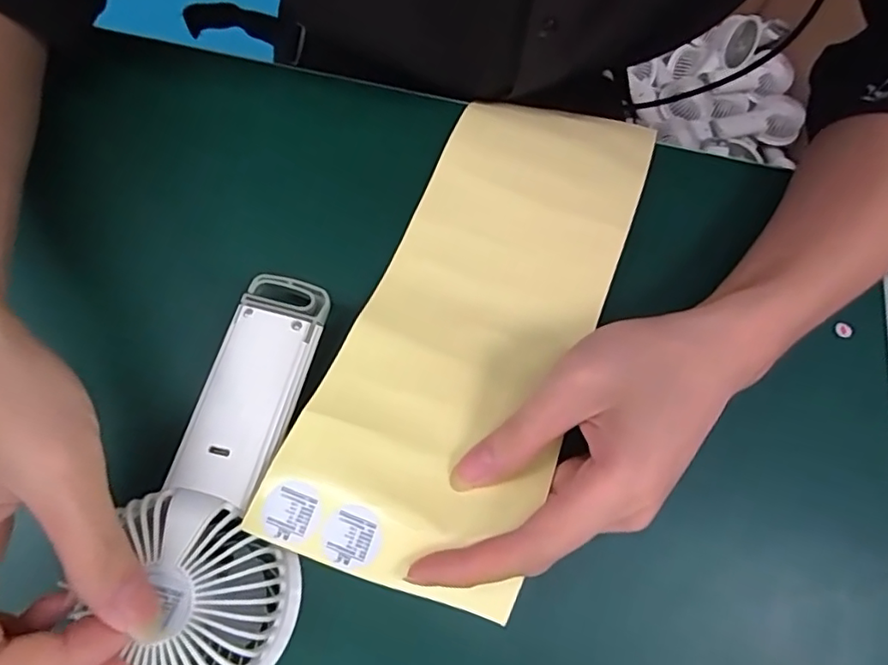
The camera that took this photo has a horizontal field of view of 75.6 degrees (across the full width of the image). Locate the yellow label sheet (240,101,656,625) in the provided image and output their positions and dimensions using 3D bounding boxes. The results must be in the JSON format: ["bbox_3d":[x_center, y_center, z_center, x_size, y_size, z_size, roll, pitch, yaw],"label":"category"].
[{"bbox_3d":[0.020,-0.015,0.284,0.109,0.015,0.270,20,63,8],"label":"yellow label sheet"}]

